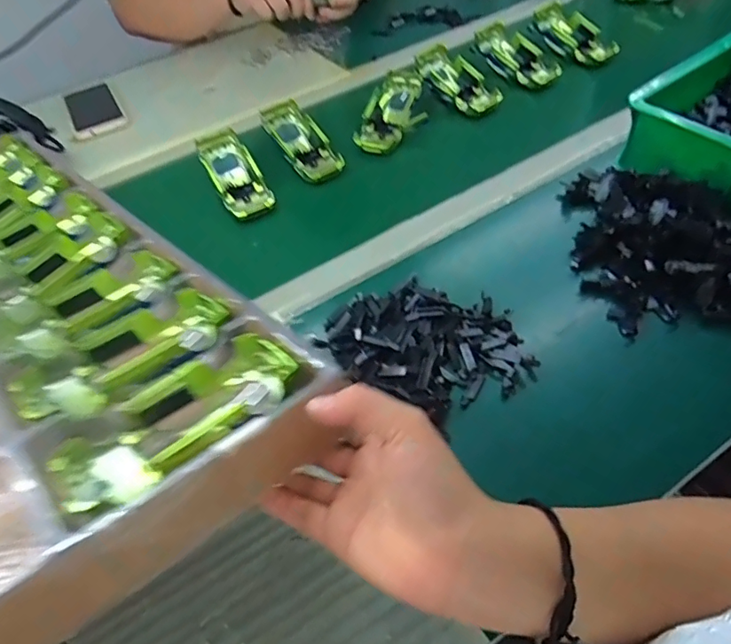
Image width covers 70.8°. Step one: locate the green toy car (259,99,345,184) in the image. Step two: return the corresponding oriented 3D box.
[{"bbox_3d":[-0.082,-0.222,0.645,0.060,0.035,0.133,-25,65,-22],"label":"green toy car"}]

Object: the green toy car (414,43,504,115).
[{"bbox_3d":[0.121,-0.328,0.704,0.058,0.032,0.139,-32,68,-20],"label":"green toy car"}]

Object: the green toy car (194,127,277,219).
[{"bbox_3d":[-0.154,-0.174,0.607,0.054,0.037,0.129,-27,52,-15],"label":"green toy car"}]

